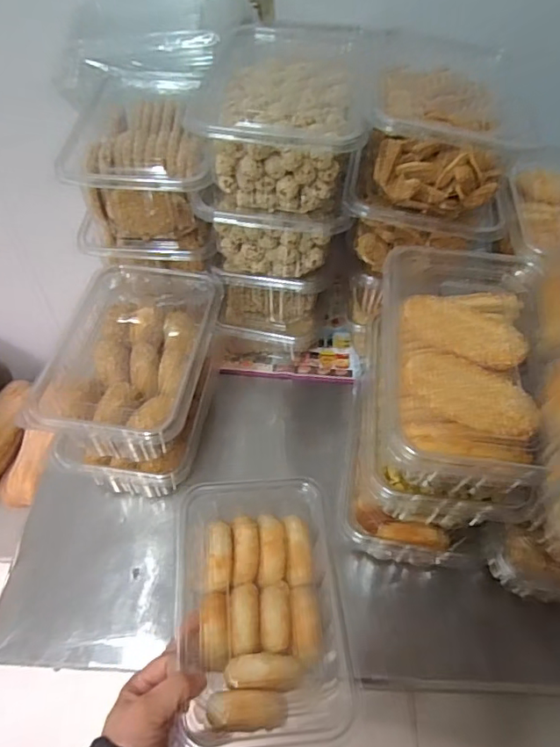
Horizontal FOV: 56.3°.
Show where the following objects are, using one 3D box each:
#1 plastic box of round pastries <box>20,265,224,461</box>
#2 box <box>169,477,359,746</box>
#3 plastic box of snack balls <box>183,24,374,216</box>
[{"bbox_3d":[-0.140,-0.018,0.532,0.137,0.067,0.208,10,53,6],"label":"plastic box of round pastries"},{"bbox_3d":[-0.020,0.201,0.461,0.137,0.056,0.219,-4,53,-5],"label":"box"},{"bbox_3d":[0.009,-0.262,0.532,0.157,0.084,0.215,8,53,4],"label":"plastic box of snack balls"}]

